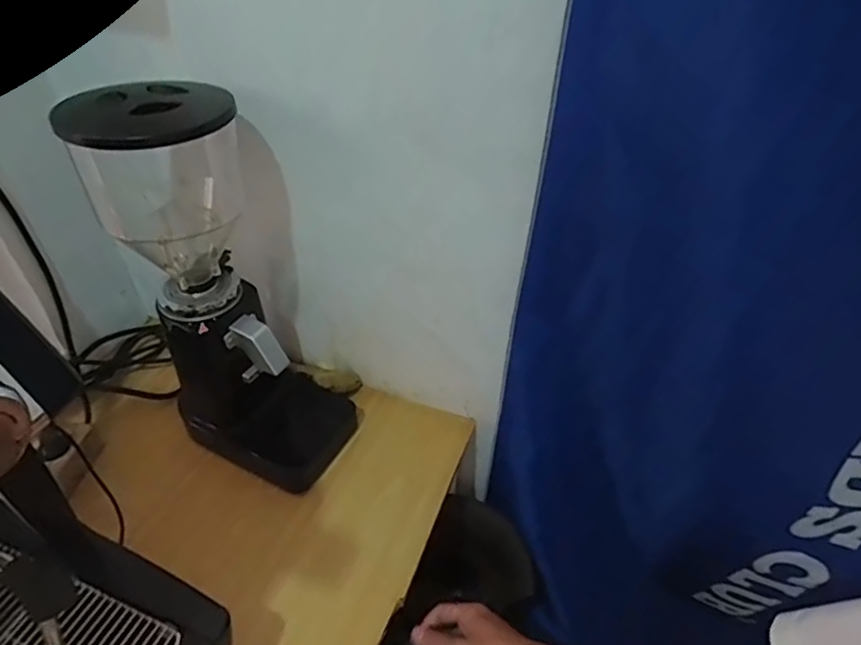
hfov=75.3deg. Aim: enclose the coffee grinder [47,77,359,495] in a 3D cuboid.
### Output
[{"bbox_3d":[-0.213,-0.023,0.613,0.204,0.422,0.135,17,43,19],"label":"coffee grinder"}]

